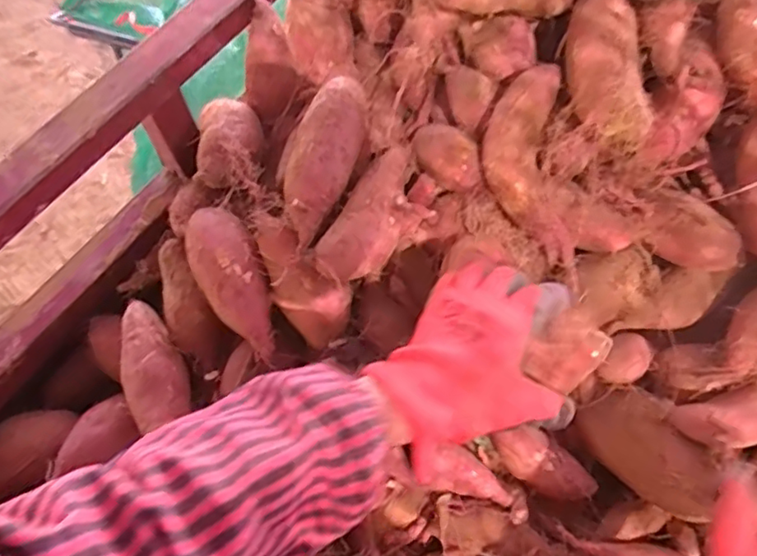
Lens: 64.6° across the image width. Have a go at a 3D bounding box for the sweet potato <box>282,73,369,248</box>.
[{"bbox_3d":[-0.049,-0.102,0.516,0.059,0.053,0.142,23,68,13],"label":"sweet potato"}]

